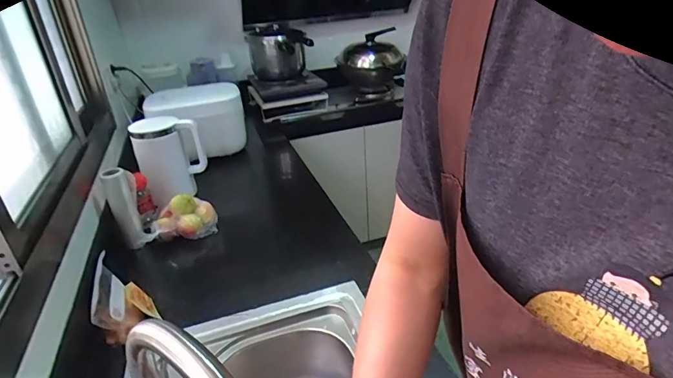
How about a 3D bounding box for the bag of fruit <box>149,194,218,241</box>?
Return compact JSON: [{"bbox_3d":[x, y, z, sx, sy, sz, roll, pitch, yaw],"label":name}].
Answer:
[{"bbox_3d":[-0.378,0.073,1.049,0.154,0.097,0.089,-26,34,-36],"label":"bag of fruit"}]

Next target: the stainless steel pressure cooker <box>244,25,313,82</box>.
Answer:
[{"bbox_3d":[-0.258,-0.604,1.880,0.247,0.195,0.428,-9,28,-10],"label":"stainless steel pressure cooker"}]

